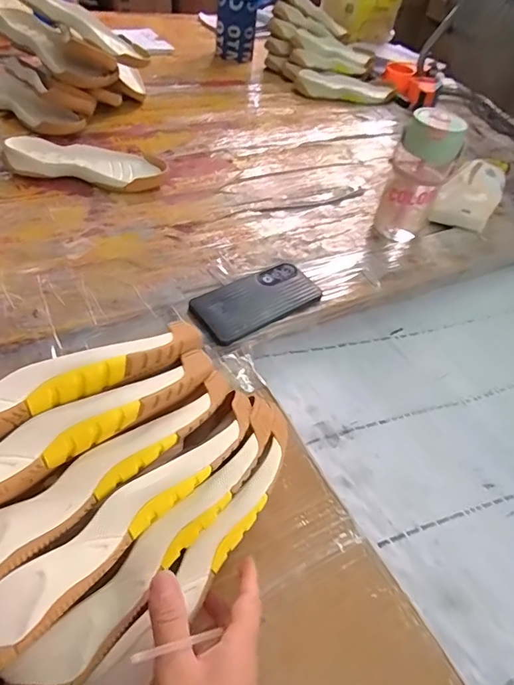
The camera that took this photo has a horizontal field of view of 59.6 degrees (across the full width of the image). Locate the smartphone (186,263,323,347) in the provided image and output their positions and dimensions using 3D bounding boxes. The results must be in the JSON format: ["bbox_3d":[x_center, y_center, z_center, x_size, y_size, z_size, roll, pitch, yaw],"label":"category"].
[{"bbox_3d":[0.002,-0.055,0.570,0.166,0.010,0.076,-26,64,-29],"label":"smartphone"}]

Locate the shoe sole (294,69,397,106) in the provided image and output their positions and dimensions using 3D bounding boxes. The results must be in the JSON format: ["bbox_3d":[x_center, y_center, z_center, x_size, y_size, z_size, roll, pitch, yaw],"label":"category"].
[{"bbox_3d":[0.226,-0.662,1.171,0.260,0.037,0.108,-1,65,-14],"label":"shoe sole"}]

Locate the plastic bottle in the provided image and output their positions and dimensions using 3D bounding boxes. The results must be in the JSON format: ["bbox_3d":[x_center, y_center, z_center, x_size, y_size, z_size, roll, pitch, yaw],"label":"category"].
[{"bbox_3d":[0.248,-0.254,0.697,0.097,0.182,0.082,11,40,10],"label":"plastic bottle"}]

